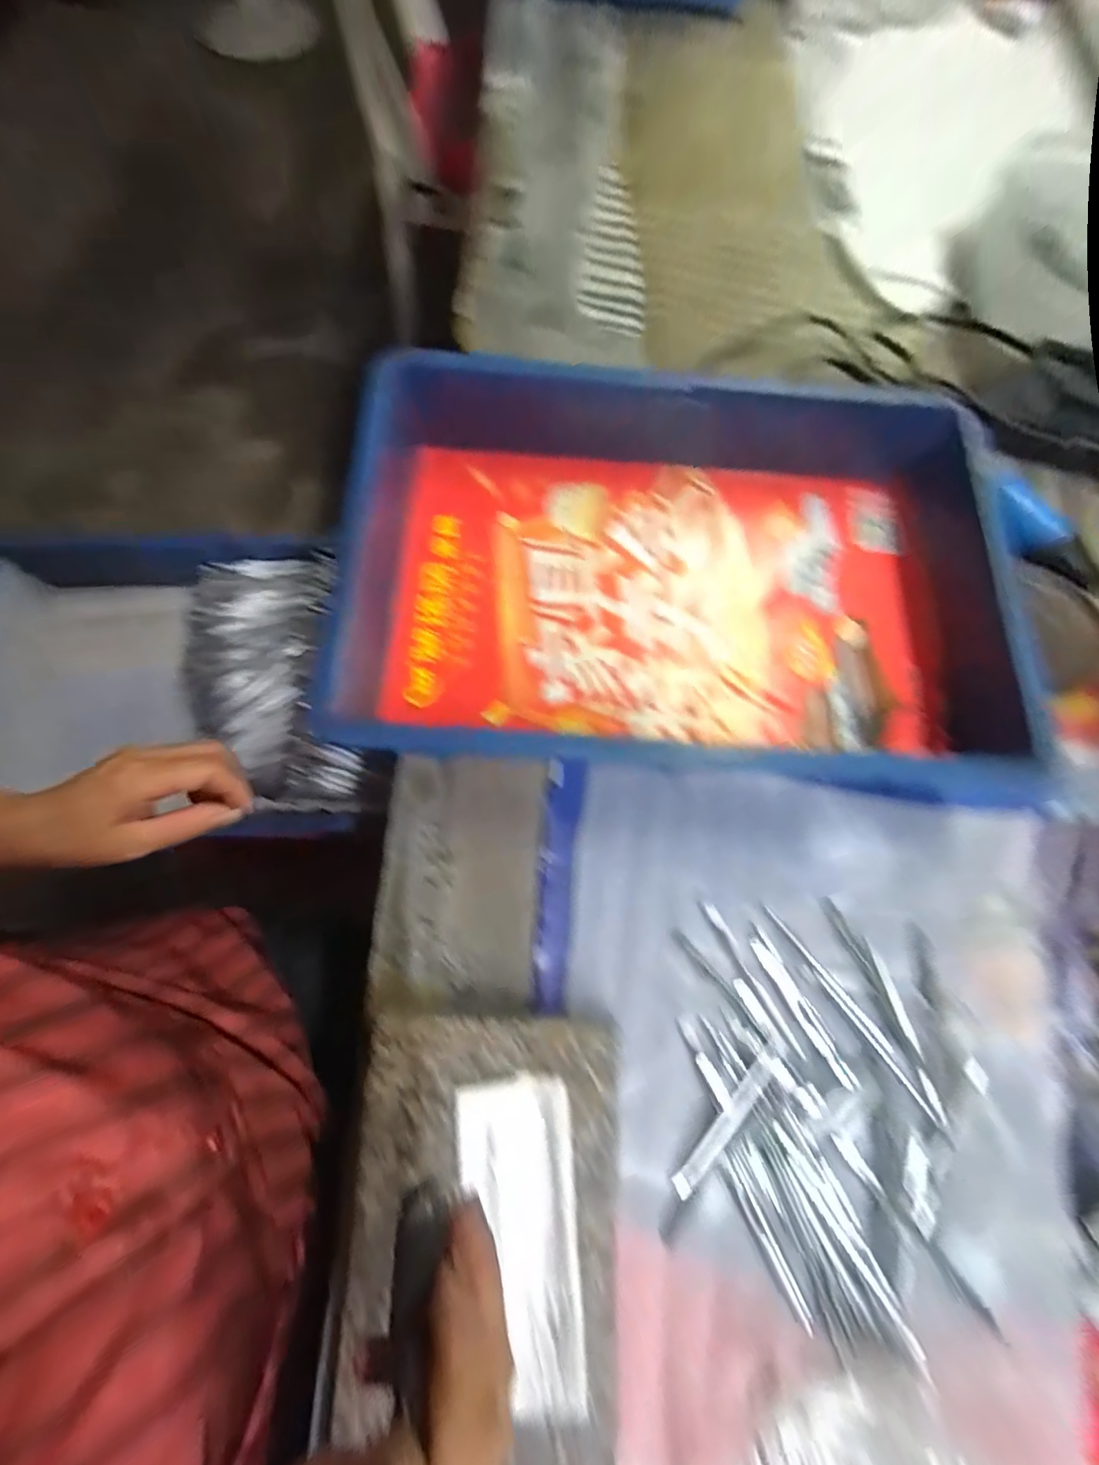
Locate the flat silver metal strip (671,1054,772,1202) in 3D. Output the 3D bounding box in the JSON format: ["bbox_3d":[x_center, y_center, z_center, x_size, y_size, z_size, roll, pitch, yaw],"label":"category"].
[{"bbox_3d":[0.100,0.224,0.313,0.011,0.007,0.086,41,75,10],"label":"flat silver metal strip"}]

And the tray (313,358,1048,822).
[{"bbox_3d":[0.105,-0.106,0.381,0.457,0.079,0.274,3,72,-1],"label":"tray"}]

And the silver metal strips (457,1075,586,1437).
[{"bbox_3d":[-0.014,0.250,0.270,0.056,0.009,0.134,-6,69,-2],"label":"silver metal strips"}]

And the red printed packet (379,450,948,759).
[{"bbox_3d":[0.083,-0.105,0.413,0.382,0.010,0.234,4,72,-1],"label":"red printed packet"}]

